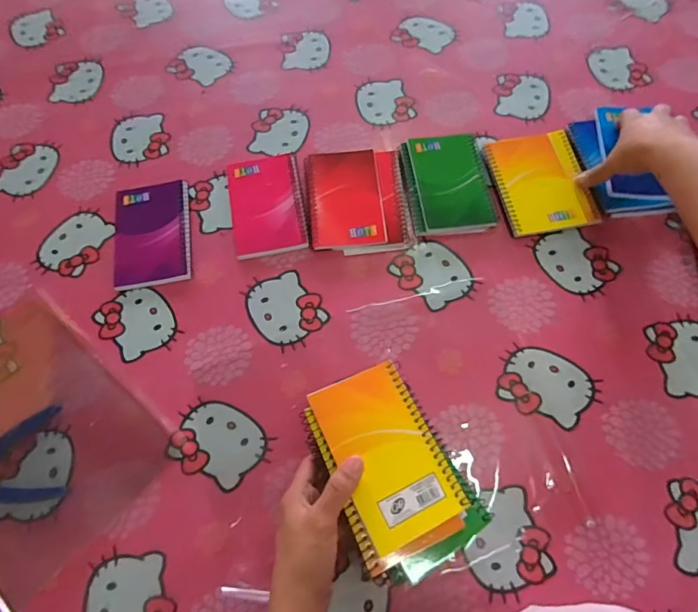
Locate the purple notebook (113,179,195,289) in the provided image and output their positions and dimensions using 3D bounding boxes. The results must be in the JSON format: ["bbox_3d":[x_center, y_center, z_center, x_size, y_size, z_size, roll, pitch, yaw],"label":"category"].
[{"bbox_3d":[-0.224,-0.084,0.511,0.085,0.007,0.133,-10,66,-3],"label":"purple notebook"}]

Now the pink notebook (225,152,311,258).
[{"bbox_3d":[-0.096,-0.120,0.523,0.084,0.009,0.134,-11,66,-3],"label":"pink notebook"}]

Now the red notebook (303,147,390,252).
[{"bbox_3d":[-0.005,-0.125,0.521,0.082,0.012,0.127,-7,66,-1],"label":"red notebook"}]

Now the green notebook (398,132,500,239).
[{"bbox_3d":[0.114,-0.145,0.523,0.093,0.015,0.129,-7,66,-1],"label":"green notebook"}]

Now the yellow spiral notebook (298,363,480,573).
[{"bbox_3d":[0.029,0.121,0.358,0.093,0.016,0.139,-25,68,-9],"label":"yellow spiral notebook"}]

